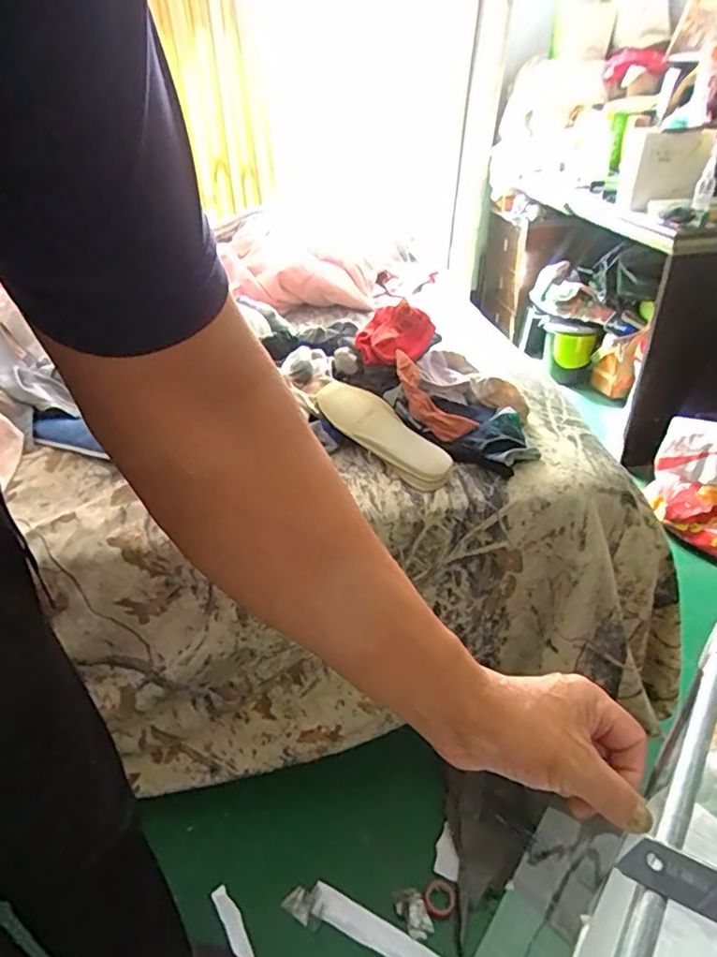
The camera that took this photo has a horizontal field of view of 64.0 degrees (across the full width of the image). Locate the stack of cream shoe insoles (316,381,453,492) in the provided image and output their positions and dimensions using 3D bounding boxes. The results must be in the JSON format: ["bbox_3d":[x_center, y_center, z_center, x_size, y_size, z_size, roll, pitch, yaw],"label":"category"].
[{"bbox_3d":[0.033,-0.068,0.824,0.071,0.028,0.237,-29,56,-33],"label":"stack of cream shoe insoles"}]

